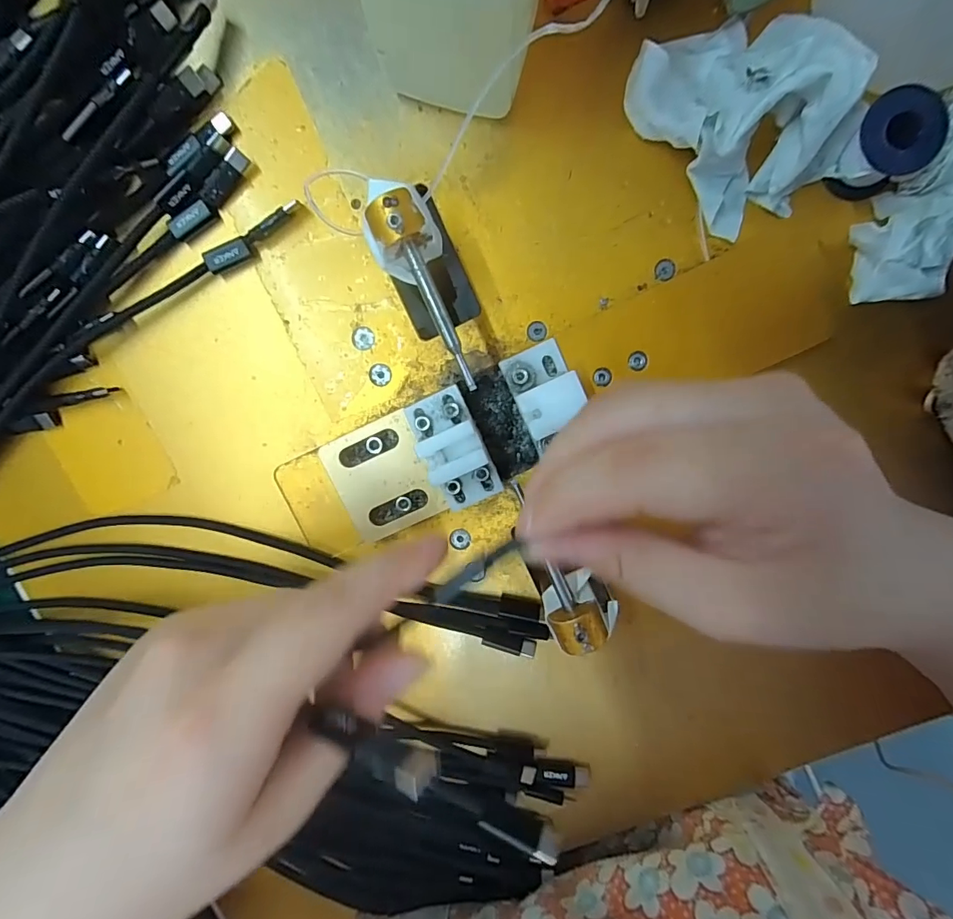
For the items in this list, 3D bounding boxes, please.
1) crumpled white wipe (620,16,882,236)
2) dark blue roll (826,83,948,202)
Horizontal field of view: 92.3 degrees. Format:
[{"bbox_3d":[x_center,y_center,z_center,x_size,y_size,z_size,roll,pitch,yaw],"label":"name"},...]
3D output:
[{"bbox_3d":[0.103,-0.133,0.170,0.059,0.037,0.078,-43,94,8],"label":"crumpled white wipe"},{"bbox_3d":[0.157,-0.120,0.176,0.029,0.020,0.029,-37,95,7],"label":"dark blue roll"}]

